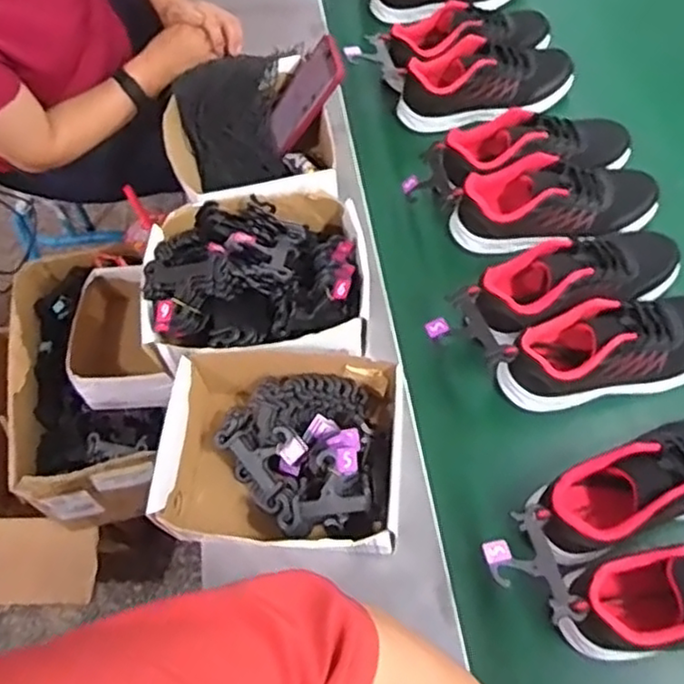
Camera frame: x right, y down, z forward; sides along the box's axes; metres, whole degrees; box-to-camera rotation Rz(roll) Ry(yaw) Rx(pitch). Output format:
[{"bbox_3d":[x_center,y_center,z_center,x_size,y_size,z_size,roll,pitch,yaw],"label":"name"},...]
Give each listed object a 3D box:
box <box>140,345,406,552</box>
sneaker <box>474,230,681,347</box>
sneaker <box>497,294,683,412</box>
[{"bbox_3d":[-0.057,0.109,0.691,0.236,0.079,0.196,6,61,8],"label":"box"},{"bbox_3d":[0.268,-0.069,0.784,0.243,0.087,0.096,-15,60,-4],"label":"sneaker"},{"bbox_3d":[0.303,0.010,0.755,0.247,0.096,0.089,-10,60,-1],"label":"sneaker"}]

